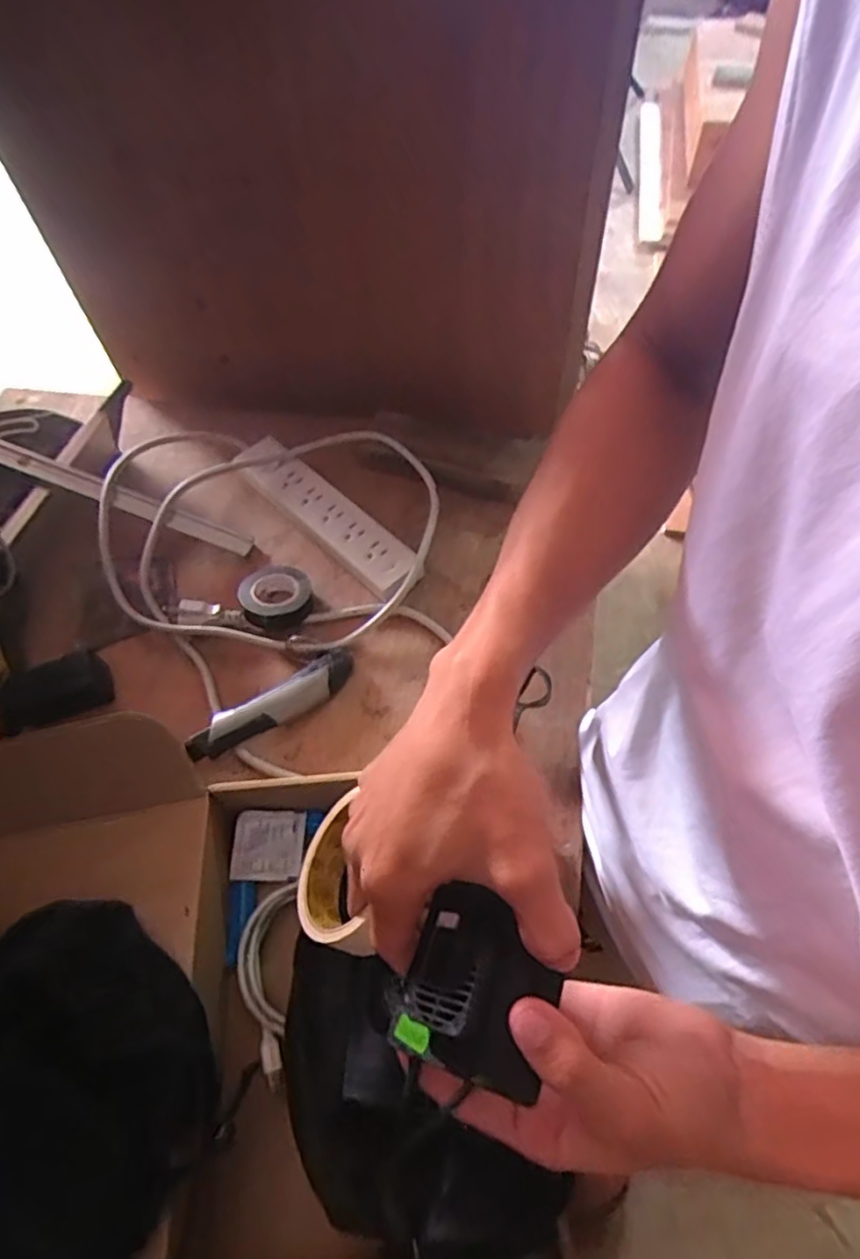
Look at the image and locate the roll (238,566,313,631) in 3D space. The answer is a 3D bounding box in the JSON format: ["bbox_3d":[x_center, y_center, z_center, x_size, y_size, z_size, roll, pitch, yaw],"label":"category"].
[{"bbox_3d":[-0.136,-0.027,0.577,0.062,0.026,0.063,-1,59,2],"label":"roll"}]

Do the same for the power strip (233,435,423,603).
[{"bbox_3d":[-0.100,-0.110,0.621,0.050,0.027,0.228,-41,66,-19],"label":"power strip"}]

